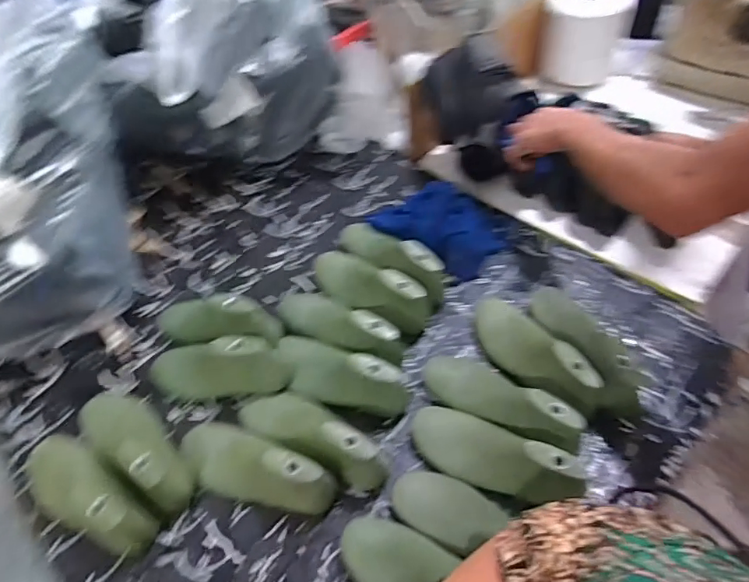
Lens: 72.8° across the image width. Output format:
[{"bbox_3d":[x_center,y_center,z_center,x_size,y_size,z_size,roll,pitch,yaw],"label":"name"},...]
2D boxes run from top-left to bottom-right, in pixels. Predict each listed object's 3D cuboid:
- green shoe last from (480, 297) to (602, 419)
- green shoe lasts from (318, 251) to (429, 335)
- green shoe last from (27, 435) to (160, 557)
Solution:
[{"bbox_3d":[0.201,0.074,0.660,0.066,0.088,0.208,-28,56,-14],"label":"green shoe last"},{"bbox_3d":[-0.013,-0.006,0.756,0.195,0.087,0.060,25,60,21],"label":"green shoe lasts"},{"bbox_3d":[-0.344,0.235,0.599,0.213,0.082,0.071,22,59,20],"label":"green shoe last"}]

